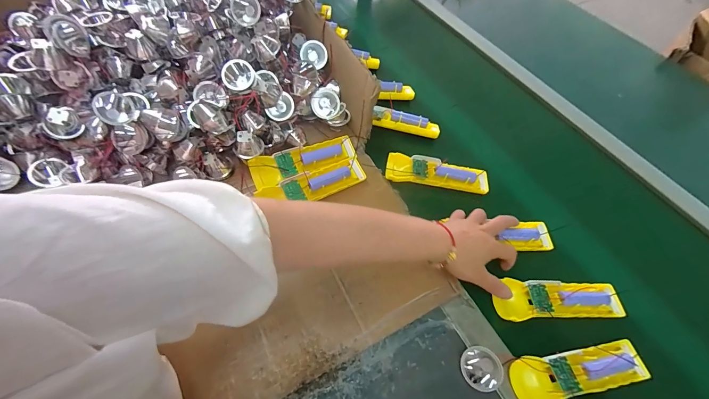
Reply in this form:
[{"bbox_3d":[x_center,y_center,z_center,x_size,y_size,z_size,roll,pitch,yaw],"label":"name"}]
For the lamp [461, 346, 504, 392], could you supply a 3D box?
[{"bbox_3d":[0.143,0.197,0.365,0.043,0.036,0.047,2,57,-2],"label":"lamp"}]

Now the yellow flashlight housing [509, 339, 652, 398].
[{"bbox_3d":[0.263,0.200,0.361,0.167,0.019,0.051,-6,57,-7],"label":"yellow flashlight housing"}]

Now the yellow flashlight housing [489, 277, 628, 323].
[{"bbox_3d":[0.265,0.130,0.415,0.166,0.021,0.052,-1,57,-4],"label":"yellow flashlight housing"}]

